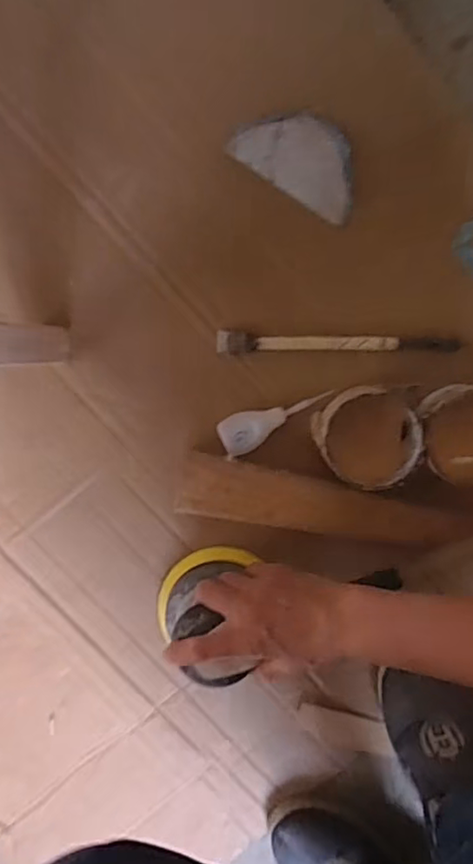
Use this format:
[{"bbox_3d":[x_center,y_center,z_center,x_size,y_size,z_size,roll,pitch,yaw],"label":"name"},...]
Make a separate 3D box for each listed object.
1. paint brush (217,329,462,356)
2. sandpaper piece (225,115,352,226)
[{"bbox_3d":[0.088,-0.076,0.524,0.207,0.010,0.020,2,97,1],"label":"paint brush"},{"bbox_3d":[0.055,-0.232,0.508,0.113,0.020,0.058,32,97,-2],"label":"sandpaper piece"}]

